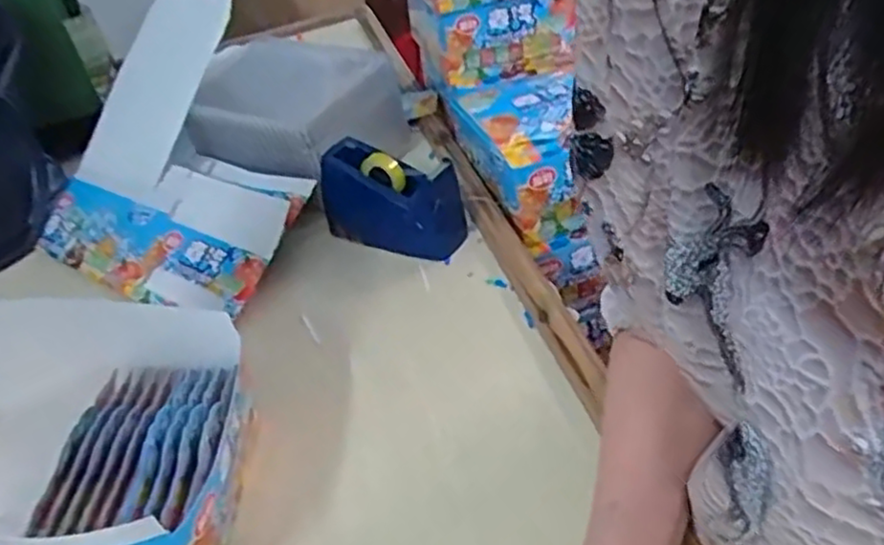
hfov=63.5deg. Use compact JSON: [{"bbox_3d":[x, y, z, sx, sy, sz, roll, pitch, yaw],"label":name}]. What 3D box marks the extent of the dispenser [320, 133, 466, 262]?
[{"bbox_3d":[-0.050,-0.067,0.670,0.136,0.097,0.055,18,45,34],"label":"dispenser"}]

